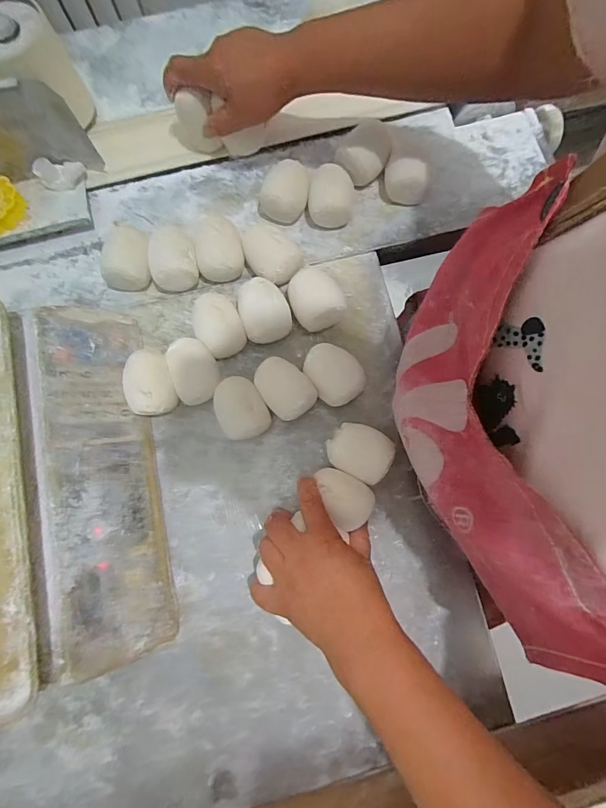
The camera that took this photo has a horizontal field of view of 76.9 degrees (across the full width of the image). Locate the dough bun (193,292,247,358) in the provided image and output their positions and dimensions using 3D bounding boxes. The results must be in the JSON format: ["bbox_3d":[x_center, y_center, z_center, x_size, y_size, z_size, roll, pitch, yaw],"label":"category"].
[{"bbox_3d":[-0.088,-0.083,0.402,0.047,0.043,0.064,-23,80,-3],"label":"dough bun"}]

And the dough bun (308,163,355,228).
[{"bbox_3d":[0.032,-0.229,0.426,0.051,0.034,0.057,6,80,2],"label":"dough bun"}]

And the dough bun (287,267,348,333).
[{"bbox_3d":[0.014,-0.110,0.404,0.055,0.047,0.056,0,80,1],"label":"dough bun"}]

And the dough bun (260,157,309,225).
[{"bbox_3d":[-0.021,-0.242,0.429,0.054,0.044,0.068,1,80,1],"label":"dough bun"}]

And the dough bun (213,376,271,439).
[{"bbox_3d":[-0.064,0.004,0.389,0.049,0.044,0.066,-30,81,-4],"label":"dough bun"}]

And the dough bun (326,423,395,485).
[{"bbox_3d":[0.056,0.047,0.382,0.059,0.039,0.048,27,82,6],"label":"dough bun"}]

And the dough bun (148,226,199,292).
[{"bbox_3d":[-0.139,-0.160,0.416,0.048,0.046,0.062,-7,80,0],"label":"dough bun"}]

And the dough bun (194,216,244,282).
[{"bbox_3d":[-0.089,-0.164,0.413,0.052,0.047,0.056,2,80,2],"label":"dough bun"}]

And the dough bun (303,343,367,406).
[{"bbox_3d":[0.033,-0.030,0.394,0.052,0.038,0.063,-29,82,-5],"label":"dough bun"}]

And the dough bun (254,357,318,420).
[{"bbox_3d":[-0.019,-0.015,0.394,0.048,0.036,0.066,-40,82,-6],"label":"dough bun"}]

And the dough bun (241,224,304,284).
[{"bbox_3d":[-0.032,-0.157,0.411,0.055,0.051,0.055,0,80,1],"label":"dough bun"}]

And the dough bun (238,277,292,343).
[{"bbox_3d":[-0.040,-0.096,0.404,0.050,0.042,0.059,-17,80,-2],"label":"dough bun"}]

